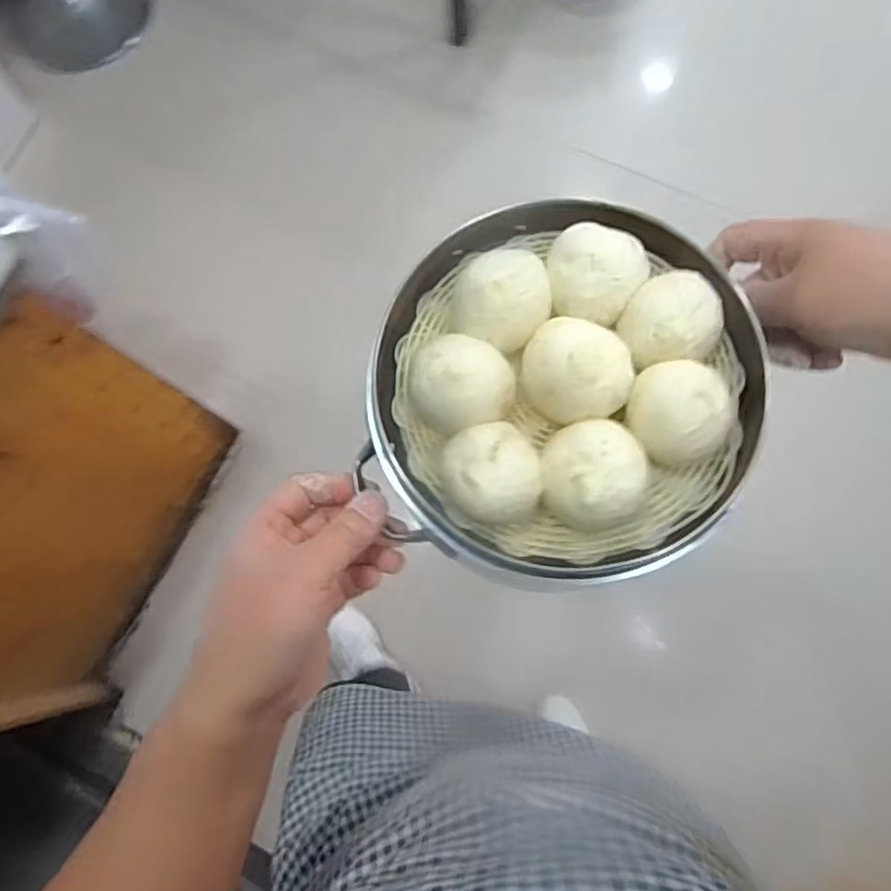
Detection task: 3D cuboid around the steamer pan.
[{"bbox_3d":[0.059,-0.031,0.338,0.184,0.043,0.186,0,74,1],"label":"steamer pan"}]

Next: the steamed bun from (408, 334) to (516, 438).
[{"bbox_3d":[0.007,-0.029,0.334,0.047,0.034,0.046,0,74,1],"label":"steamed bun"}]

